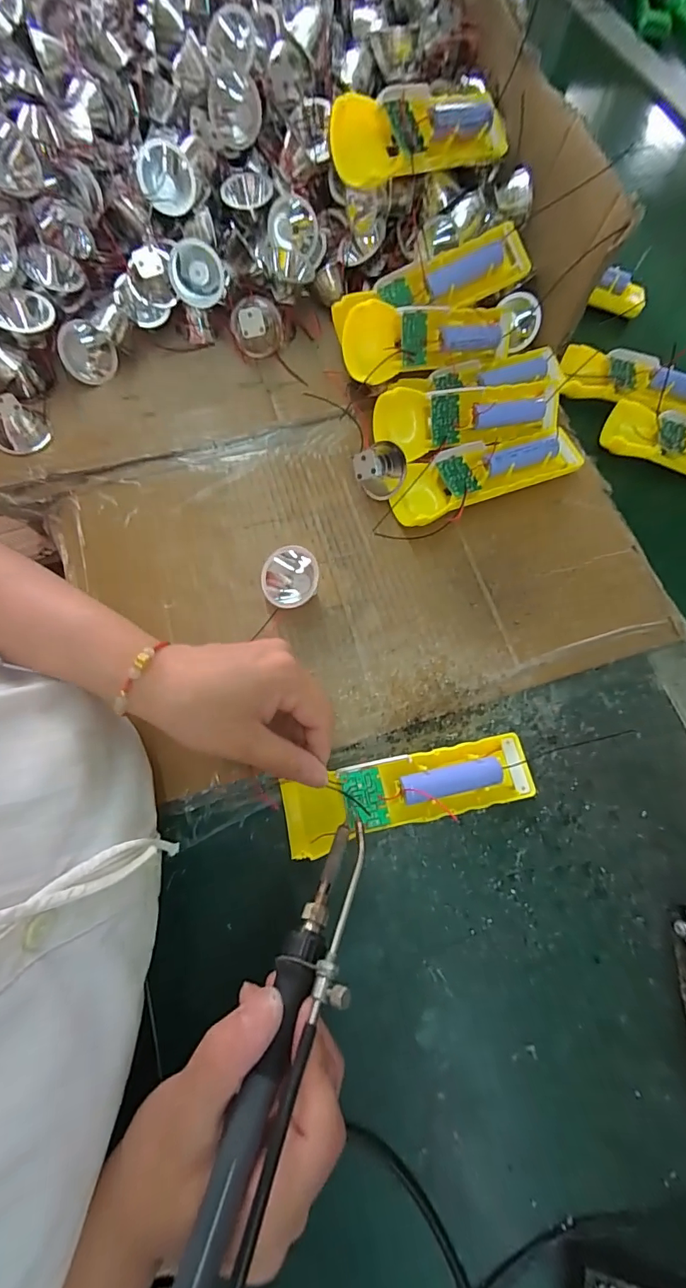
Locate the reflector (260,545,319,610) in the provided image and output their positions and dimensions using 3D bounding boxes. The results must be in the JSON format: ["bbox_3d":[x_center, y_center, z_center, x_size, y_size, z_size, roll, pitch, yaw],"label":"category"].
[{"bbox_3d":[-0.037,-0.044,0.329,0.035,0.038,0.041,-2,73,0],"label":"reflector"}]

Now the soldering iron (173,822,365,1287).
[{"bbox_3d":[-0.027,0.173,0.182,0.028,0.024,0.206,21,52,7],"label":"soldering iron"}]

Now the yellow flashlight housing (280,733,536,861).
[{"bbox_3d":[0.043,0.093,0.288,0.156,0.016,0.043,-11,73,-9],"label":"yellow flashlight housing"}]

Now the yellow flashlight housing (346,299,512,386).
[{"bbox_3d":[0.077,-0.247,0.370,0.161,0.043,0.043,-16,73,-19],"label":"yellow flashlight housing"}]

